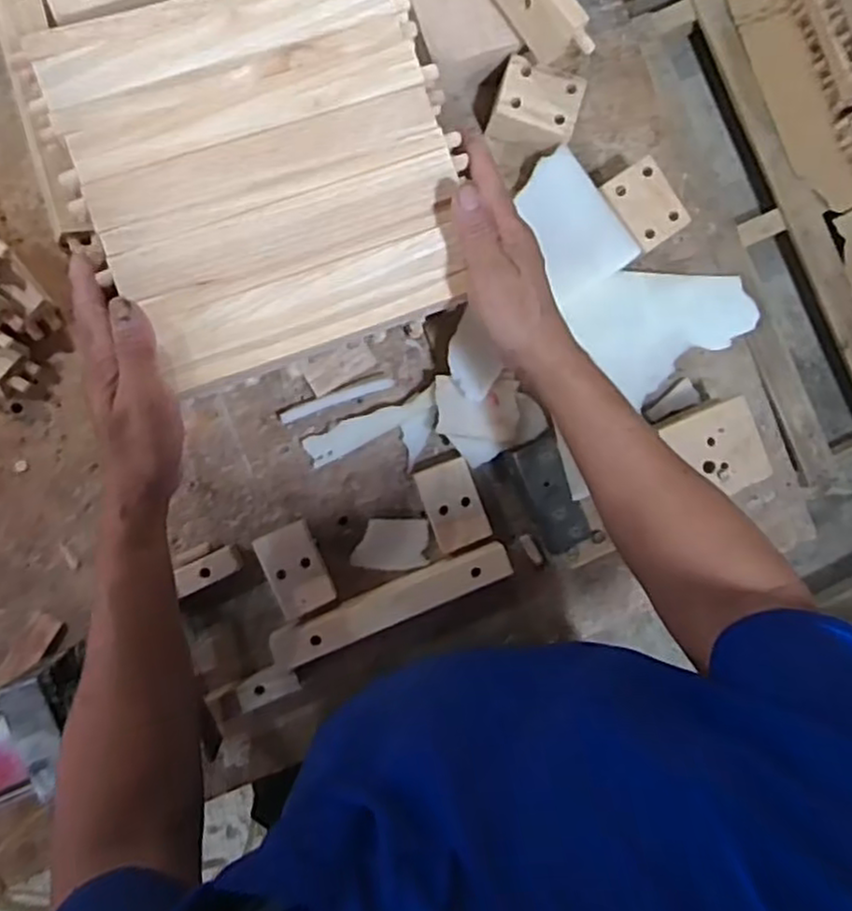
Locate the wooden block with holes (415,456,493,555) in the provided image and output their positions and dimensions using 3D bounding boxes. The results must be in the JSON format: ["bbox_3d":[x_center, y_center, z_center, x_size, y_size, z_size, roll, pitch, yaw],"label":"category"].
[{"bbox_3d":[0.025,0.045,0.664,0.049,0.024,0.079,-20,93,-6],"label":"wooden block with holes"}]

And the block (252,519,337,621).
[{"bbox_3d":[-0.116,0.102,0.655,0.050,0.029,0.079,-21,93,-6],"label":"block"}]

